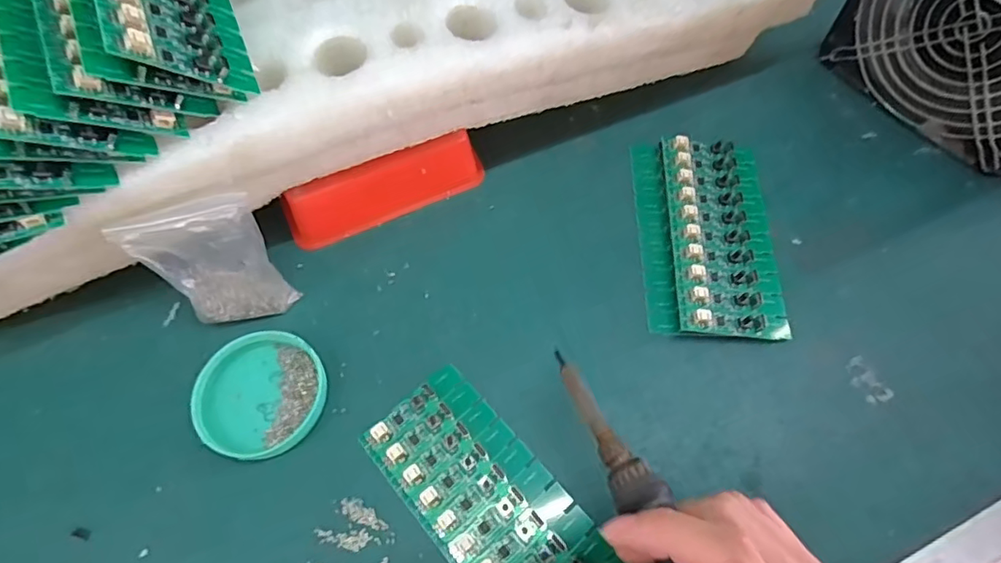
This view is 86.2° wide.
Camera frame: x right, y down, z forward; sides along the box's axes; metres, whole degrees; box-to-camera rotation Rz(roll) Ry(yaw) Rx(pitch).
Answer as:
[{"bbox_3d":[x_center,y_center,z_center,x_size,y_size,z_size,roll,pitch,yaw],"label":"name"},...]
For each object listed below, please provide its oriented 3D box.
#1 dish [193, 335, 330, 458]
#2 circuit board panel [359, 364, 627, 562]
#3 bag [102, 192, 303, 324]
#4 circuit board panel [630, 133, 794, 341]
[{"bbox_3d":[-0.127,0.059,0.286,0.064,0.015,0.065,0,63,1],"label":"dish"},{"bbox_3d":[-0.005,0.109,0.264,0.062,0.007,0.135,-38,68,-16],"label":"circuit board panel"},{"bbox_3d":[-0.154,-0.010,0.288,0.063,0.080,0.020,-12,46,-2],"label":"bag"},{"bbox_3d":[0.127,-0.032,0.327,0.078,0.014,0.138,1,63,2],"label":"circuit board panel"}]

